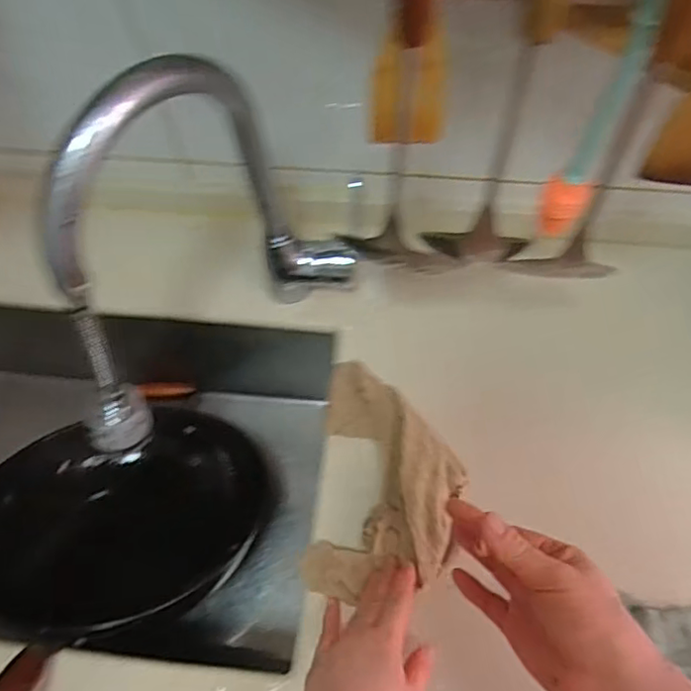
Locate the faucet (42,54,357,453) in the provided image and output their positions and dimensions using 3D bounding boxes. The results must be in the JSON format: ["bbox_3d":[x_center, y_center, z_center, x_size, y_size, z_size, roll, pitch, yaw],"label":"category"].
[{"bbox_3d":[-0.117,-0.066,0.477,0.062,0.314,0.287,39,70,20],"label":"faucet"}]

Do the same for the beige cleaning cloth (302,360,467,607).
[{"bbox_3d":[0.041,0.118,0.559,0.132,0.036,0.212,6,63,5],"label":"beige cleaning cloth"}]

